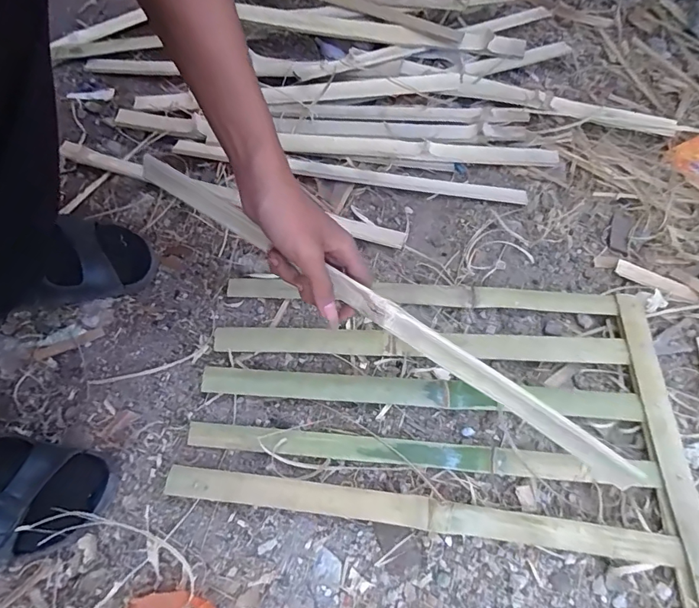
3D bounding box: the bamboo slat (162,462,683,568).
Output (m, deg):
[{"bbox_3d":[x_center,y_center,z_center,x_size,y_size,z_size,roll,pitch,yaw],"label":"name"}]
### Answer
[{"bbox_3d":[0.059,0.195,0.415,0.466,0.008,0.028,7,71,3],"label":"bamboo slat"}]

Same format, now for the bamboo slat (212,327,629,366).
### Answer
[{"bbox_3d":[0.077,0.047,0.512,0.460,0.017,0.033,2,62,2],"label":"bamboo slat"}]

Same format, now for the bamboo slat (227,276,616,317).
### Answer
[{"bbox_3d":[0.082,-0.012,0.547,0.460,0.016,0.031,3,62,2],"label":"bamboo slat"}]

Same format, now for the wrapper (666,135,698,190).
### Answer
[{"bbox_3d":[0.502,-0.194,0.633,0.069,0.017,0.095,-18,65,-7],"label":"wrapper"}]

